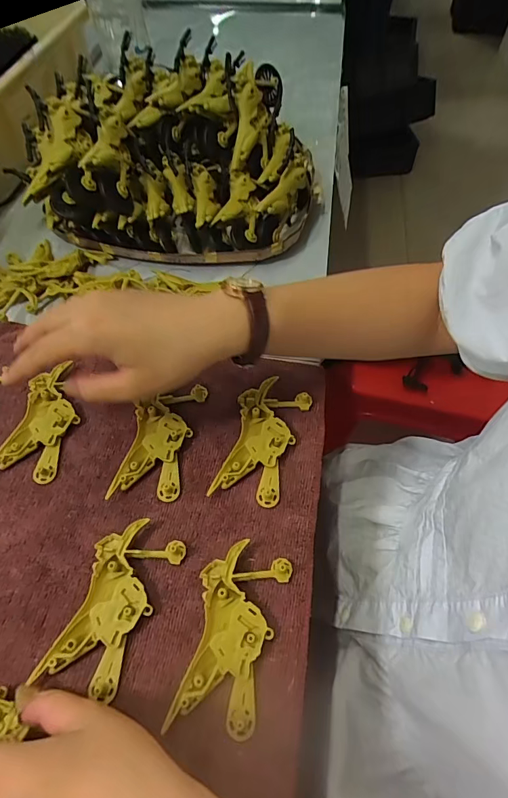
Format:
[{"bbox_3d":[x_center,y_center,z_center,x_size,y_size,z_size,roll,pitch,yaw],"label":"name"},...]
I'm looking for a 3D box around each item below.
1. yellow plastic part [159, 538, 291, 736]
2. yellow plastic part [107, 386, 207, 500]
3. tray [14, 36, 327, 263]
[{"bbox_3d":[-0.013,0.141,0.253,0.050,0.009,0.097,15,61,9],"label":"yellow plastic part"},{"bbox_3d":[-0.071,0.030,0.321,0.049,0.010,0.094,6,60,4],"label":"yellow plastic part"},{"bbox_3d":[-0.082,-0.253,0.432,0.288,0.111,0.198,7,60,5],"label":"tray"}]

